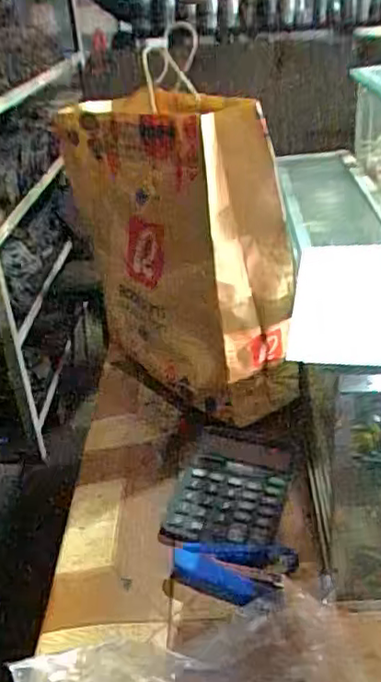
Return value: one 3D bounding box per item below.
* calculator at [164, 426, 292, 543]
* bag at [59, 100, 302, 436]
[{"bbox_3d":[0.045,0.160,0.695,0.119,0.025,0.157,6,32,18],"label":"calculator"},{"bbox_3d":[-0.030,-0.120,0.837,0.117,0.365,0.376,-24,35,-30],"label":"bag"}]

